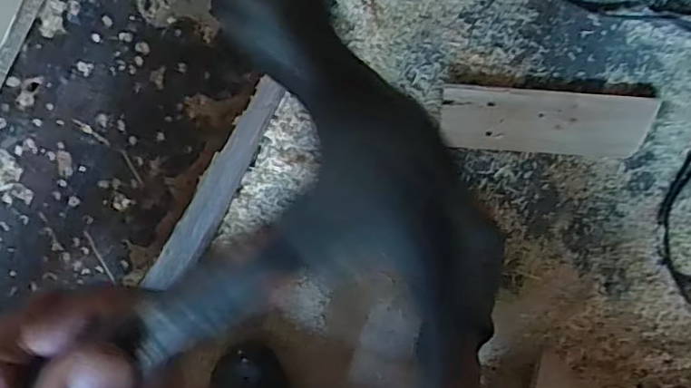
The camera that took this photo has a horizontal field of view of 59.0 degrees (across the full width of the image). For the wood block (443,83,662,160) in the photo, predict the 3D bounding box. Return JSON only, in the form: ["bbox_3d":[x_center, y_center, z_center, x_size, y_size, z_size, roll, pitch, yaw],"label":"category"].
[{"bbox_3d":[0.355,-0.124,1.061,0.385,0.024,0.104,2,96,-11],"label":"wood block"}]

